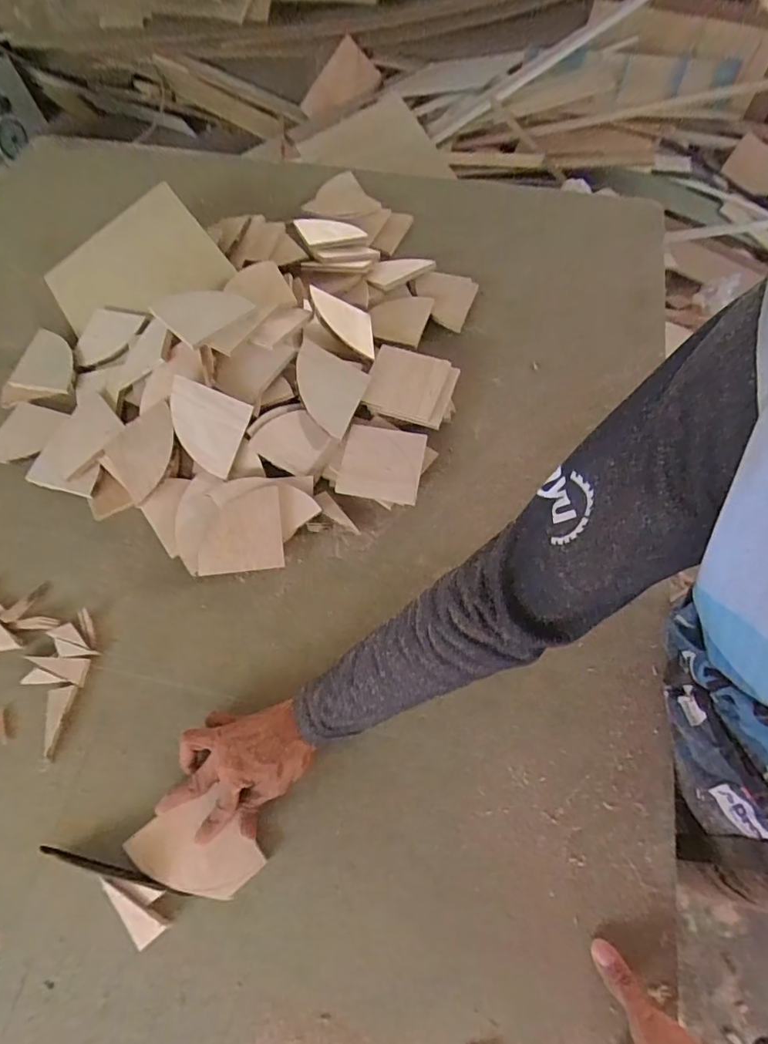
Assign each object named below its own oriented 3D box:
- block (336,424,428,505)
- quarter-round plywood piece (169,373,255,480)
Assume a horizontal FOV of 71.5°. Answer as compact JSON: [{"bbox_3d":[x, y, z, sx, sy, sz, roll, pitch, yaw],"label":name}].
[{"bbox_3d":[-0.002,-0.077,0.685,0.101,0.011,0.100,8,71,3],"label":"block"},{"bbox_3d":[-0.224,-0.117,0.660,0.094,0.009,0.096,20,93,-13],"label":"quarter-round plywood piece"}]

